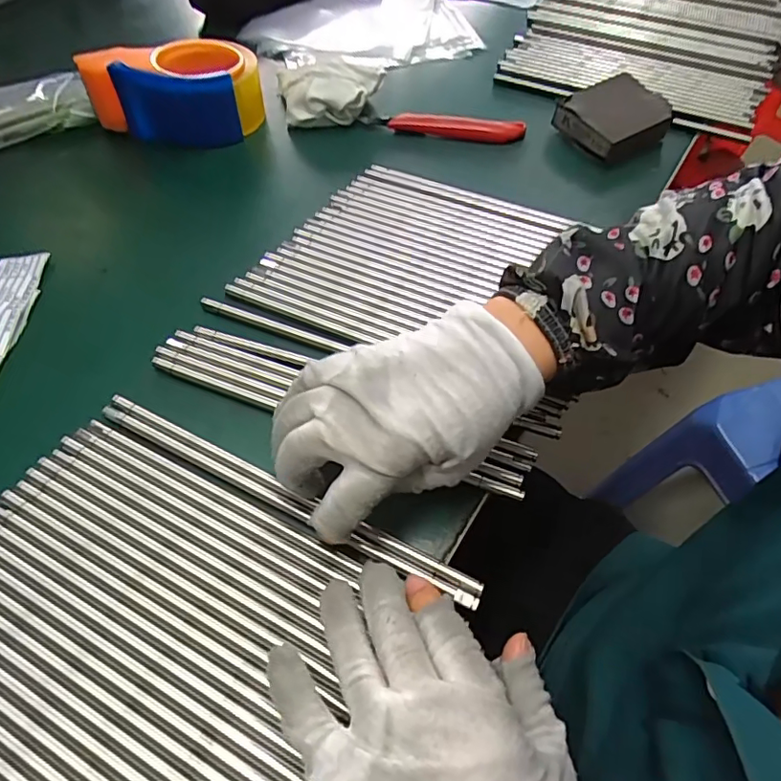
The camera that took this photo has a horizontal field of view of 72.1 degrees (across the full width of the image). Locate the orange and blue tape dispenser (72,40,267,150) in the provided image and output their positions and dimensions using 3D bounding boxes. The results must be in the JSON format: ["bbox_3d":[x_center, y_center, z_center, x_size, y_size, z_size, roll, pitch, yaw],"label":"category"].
[{"bbox_3d":[-0.192,-0.275,0.487,0.146,0.064,0.085,4,57,3],"label":"orange and blue tape dispenser"}]

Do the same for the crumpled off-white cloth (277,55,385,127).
[{"bbox_3d":[-0.056,-0.286,0.507,0.098,0.040,0.086,-4,57,-3],"label":"crumpled off-white cloth"}]

